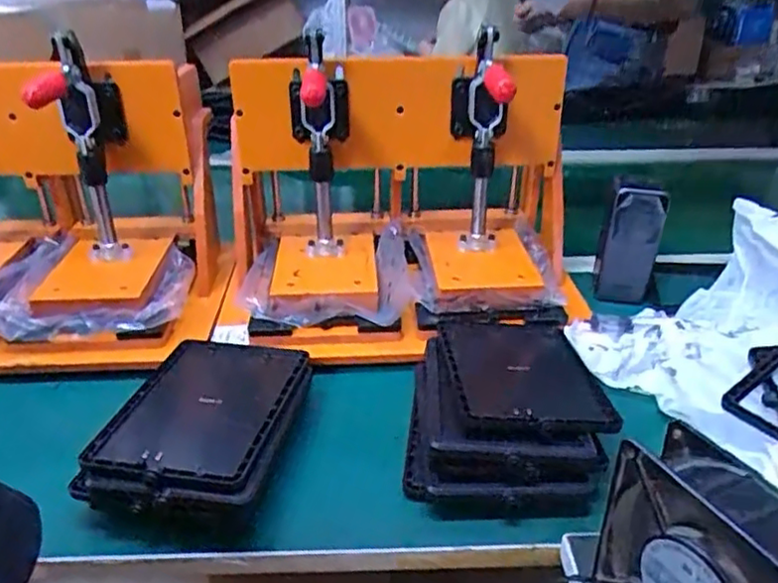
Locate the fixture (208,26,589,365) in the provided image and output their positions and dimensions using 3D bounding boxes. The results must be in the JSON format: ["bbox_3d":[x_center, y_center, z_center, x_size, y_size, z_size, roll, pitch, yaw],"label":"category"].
[{"bbox_3d":[0.014,-0.106,0.661,0.353,0.243,0.225,-2,29,-3],"label":"fixture"}]

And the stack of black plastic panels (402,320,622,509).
[{"bbox_3d":[0.096,0.085,0.542,0.151,0.052,0.216,3,29,6],"label":"stack of black plastic panels"}]

